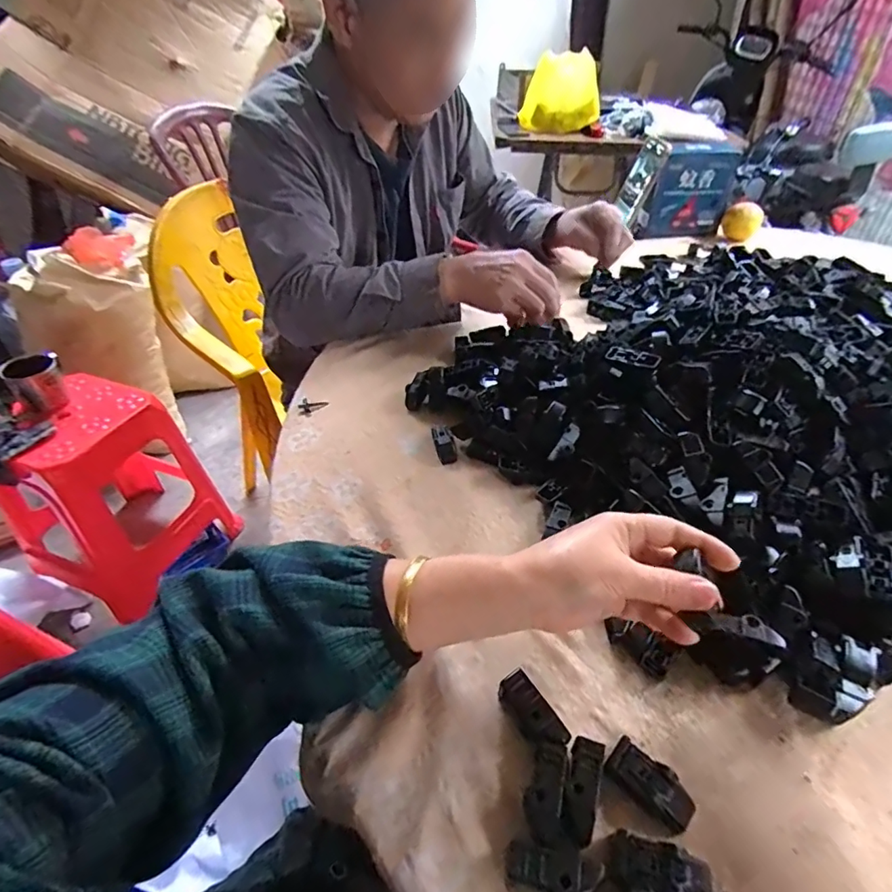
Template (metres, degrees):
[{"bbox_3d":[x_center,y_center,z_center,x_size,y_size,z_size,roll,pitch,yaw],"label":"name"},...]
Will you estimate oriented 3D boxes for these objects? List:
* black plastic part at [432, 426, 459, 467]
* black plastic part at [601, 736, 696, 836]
[{"bbox_3d":[-0.001,-0.002,0.497,0.018,0.012,0.040,-14,65,-12],"label":"black plastic part"},{"bbox_3d":[0.118,0.194,0.291,0.049,0.014,0.023,31,52,31],"label":"black plastic part"}]

